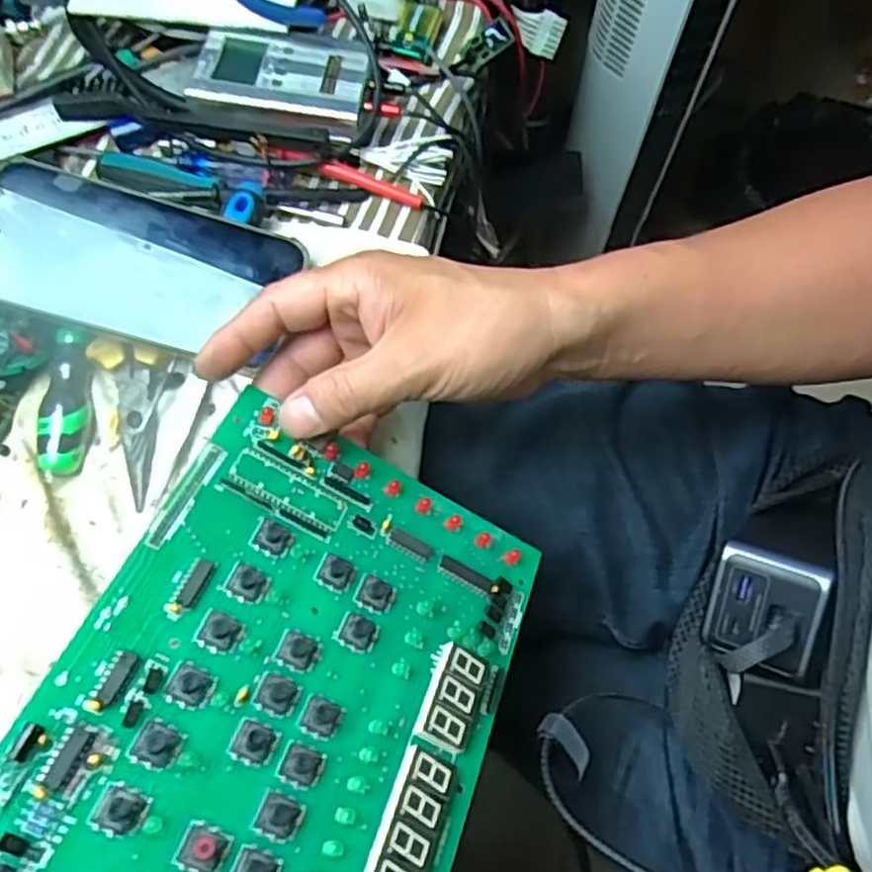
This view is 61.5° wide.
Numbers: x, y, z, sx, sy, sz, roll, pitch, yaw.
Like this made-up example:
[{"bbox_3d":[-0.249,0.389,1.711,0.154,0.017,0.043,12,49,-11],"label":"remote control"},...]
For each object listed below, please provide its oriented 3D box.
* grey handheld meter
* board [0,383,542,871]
[{"bbox_3d":[-0.092,-0.219,0.442,0.102,0.016,0.056,5,68,2],"label":"grey handheld meter"},{"bbox_3d":[-0.052,0.096,0.275,0.158,0.009,0.209,30,54,-8],"label":"board"}]

